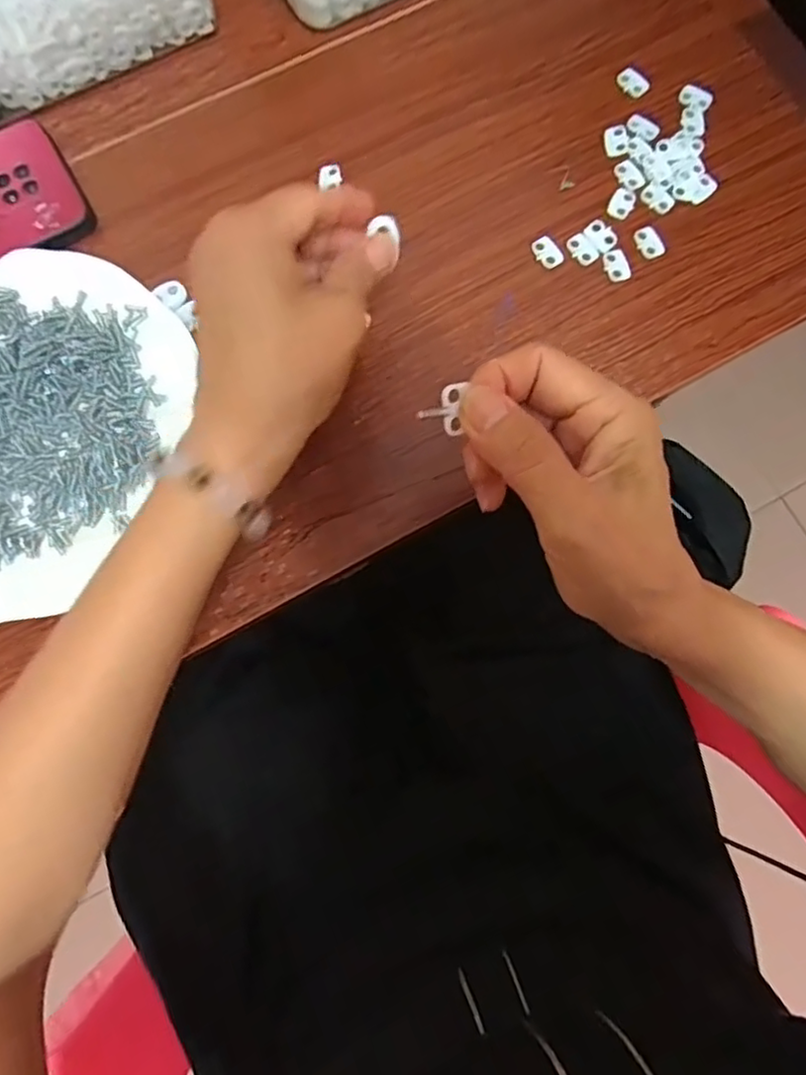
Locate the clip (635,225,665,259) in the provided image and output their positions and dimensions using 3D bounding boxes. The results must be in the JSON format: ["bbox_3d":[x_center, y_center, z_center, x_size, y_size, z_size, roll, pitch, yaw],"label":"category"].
[{"bbox_3d":[0.140,-0.168,0.363,0.012,0.004,0.019,-24,80,-4],"label":"clip"}]

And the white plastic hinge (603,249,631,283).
[{"bbox_3d":[0.120,-0.153,0.359,0.012,0.004,0.018,-20,79,-3],"label":"white plastic hinge"}]

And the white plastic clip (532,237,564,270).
[{"bbox_3d":[0.081,-0.161,0.362,0.012,0.004,0.019,-42,81,-7],"label":"white plastic clip"}]

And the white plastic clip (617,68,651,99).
[{"bbox_3d":[0.139,-0.275,0.387,0.020,0.004,0.012,42,83,8],"label":"white plastic clip"}]

